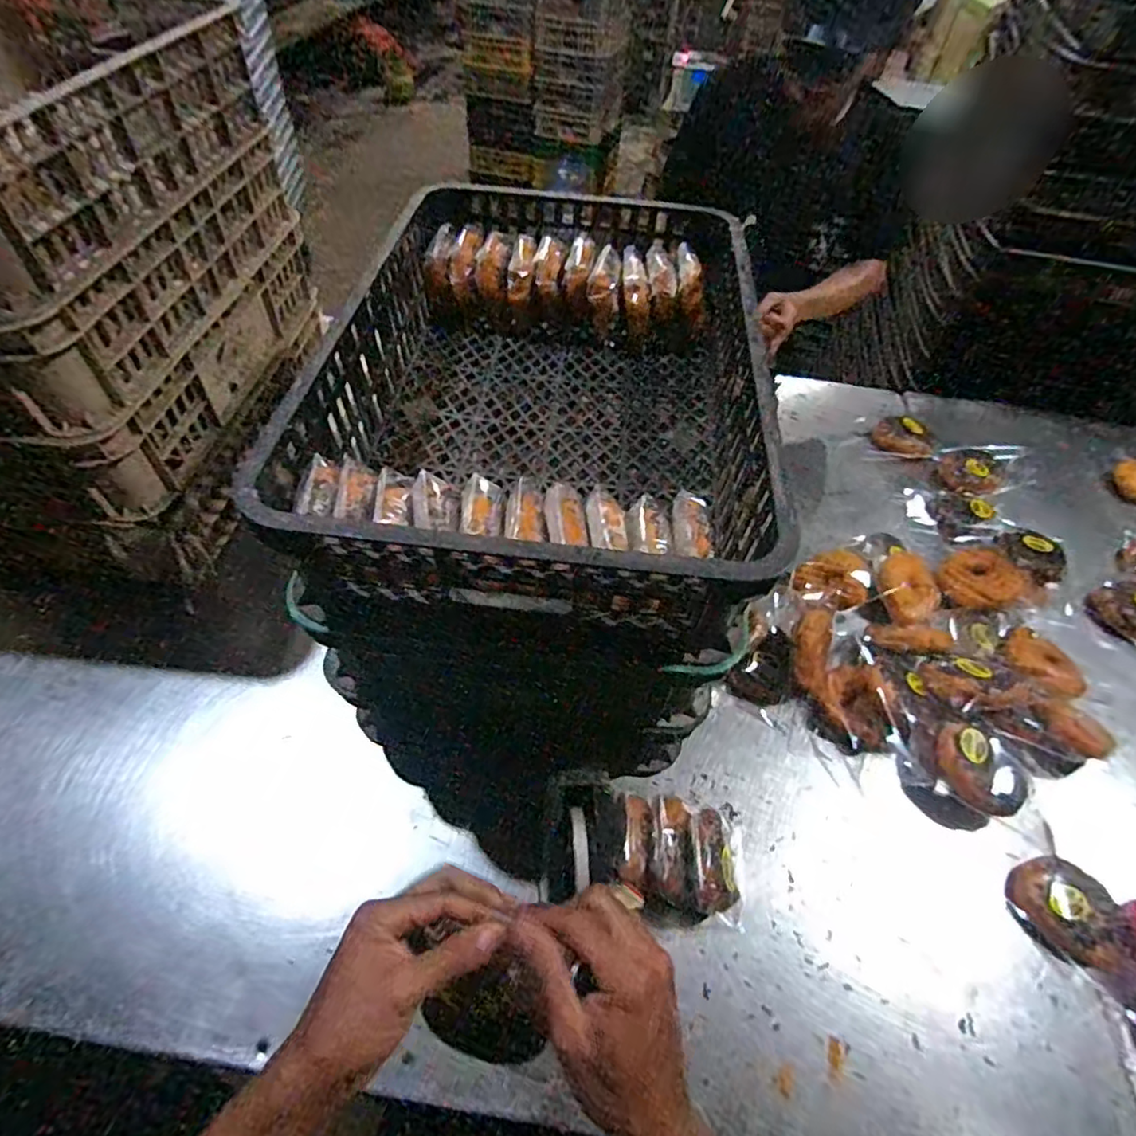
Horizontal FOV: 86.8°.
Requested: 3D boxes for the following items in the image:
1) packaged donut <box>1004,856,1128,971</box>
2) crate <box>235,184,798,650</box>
[{"bbox_3d":[0.541,0.374,0.652,0.087,0.035,0.103,-16,55,-13],"label":"packaged donut"},{"bbox_3d":[-0.021,-0.209,0.673,0.433,0.136,0.596,6,51,0],"label":"crate"}]

